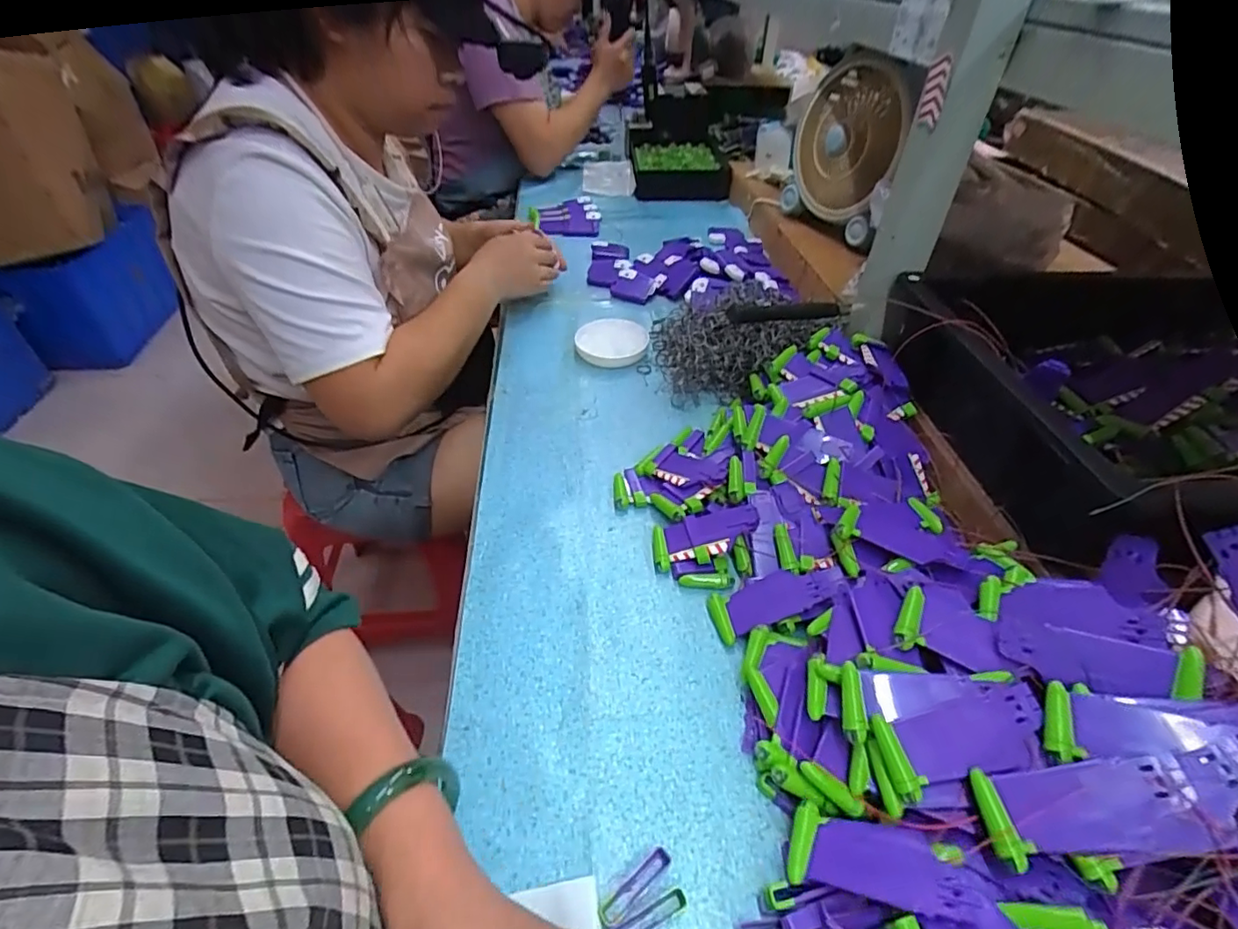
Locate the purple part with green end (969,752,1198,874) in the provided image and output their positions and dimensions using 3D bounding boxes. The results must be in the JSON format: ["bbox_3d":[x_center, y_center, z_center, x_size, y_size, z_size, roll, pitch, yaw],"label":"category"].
[{"bbox_3d":[0.226,0.166,0.275,0.089,0.010,0.038,-21,40,16],"label":"purple part with green end"}]

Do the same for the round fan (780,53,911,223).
[{"bbox_3d":[0.310,-0.447,0.797,0.056,0.203,0.213,-5,43,-8],"label":"round fan"}]

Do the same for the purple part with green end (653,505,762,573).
[{"bbox_3d":[0.071,0.057,0.471,0.090,0.009,0.046,-21,42,10],"label":"purple part with green end"}]

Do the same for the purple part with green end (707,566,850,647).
[{"bbox_3d":[0.119,0.100,0.428,0.101,0.010,0.039,-22,42,9],"label":"purple part with green end"}]

